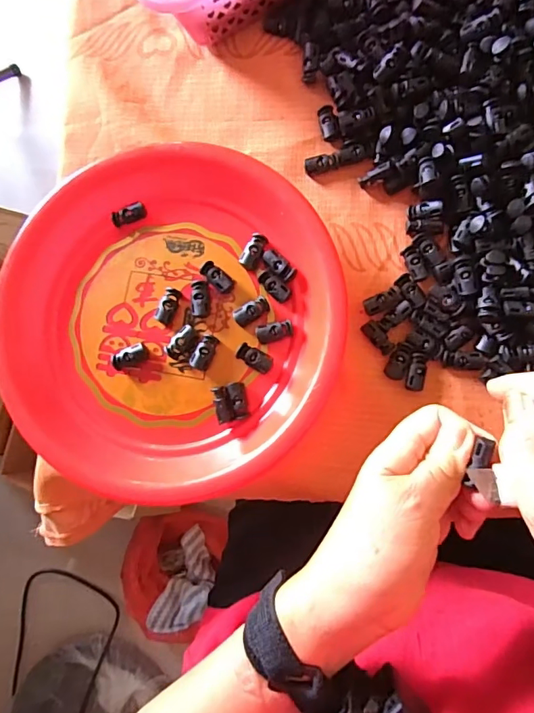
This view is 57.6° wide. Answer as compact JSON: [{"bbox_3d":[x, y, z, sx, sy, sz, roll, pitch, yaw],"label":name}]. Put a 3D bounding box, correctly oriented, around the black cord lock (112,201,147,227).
[{"bbox_3d":[-0.109,-0.112,0.385,0.028,0.010,0.010,-22,81,4],"label":"black cord lock"}]

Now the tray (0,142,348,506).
[{"bbox_3d":[-0.075,-0.029,0.366,0.258,0.037,0.244,44,90,10],"label":"tray"}]

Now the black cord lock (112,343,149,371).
[{"bbox_3d":[-0.104,0.000,0.365,0.027,0.011,0.012,-23,81,4],"label":"black cord lock"}]

